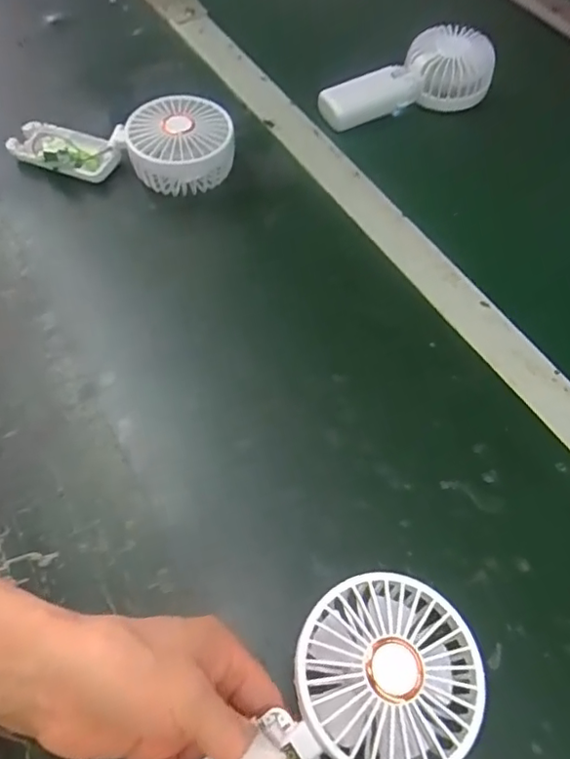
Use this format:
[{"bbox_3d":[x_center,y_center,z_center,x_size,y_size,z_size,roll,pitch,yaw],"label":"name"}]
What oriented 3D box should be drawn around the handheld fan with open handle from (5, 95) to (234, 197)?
[{"bbox_3d":[-0.138,-0.199,0.469,0.192,0.044,0.080,9,59,4],"label":"handheld fan with open handle"}]

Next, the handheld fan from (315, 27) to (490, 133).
[{"bbox_3d":[0.119,-0.290,0.537,0.159,0.042,0.076,-30,64,-18],"label":"handheld fan"}]

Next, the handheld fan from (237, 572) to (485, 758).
[{"bbox_3d":[0.009,0.158,0.245,0.177,0.033,0.080,-30,64,-16],"label":"handheld fan"}]

